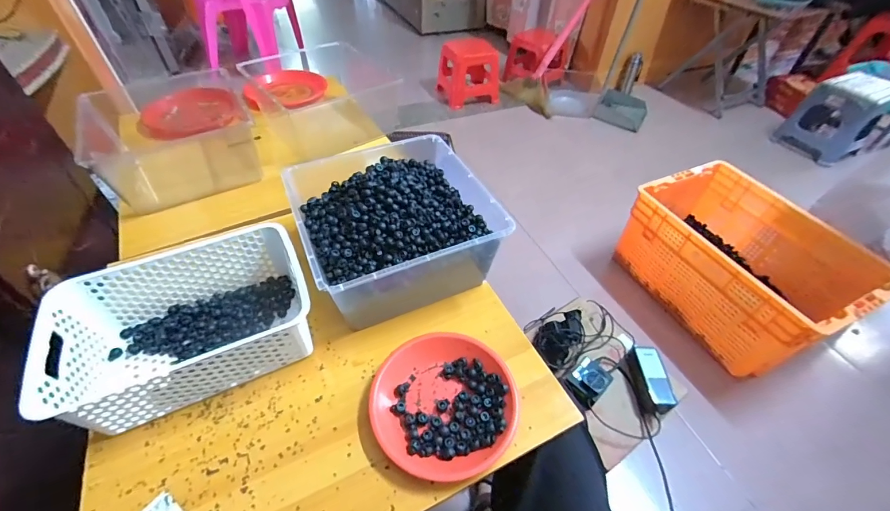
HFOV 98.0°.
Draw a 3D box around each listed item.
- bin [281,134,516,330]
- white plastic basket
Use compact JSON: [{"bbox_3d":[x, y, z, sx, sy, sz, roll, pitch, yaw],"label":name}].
[{"bbox_3d":[-0.089,-0.048,0.672,0.290,0.151,0.296,-18,50,-18],"label":"bin"},{"bbox_3d":[-0.353,0.097,0.551,0.303,0.119,0.202,-22,51,-20],"label":"white plastic basket"}]

